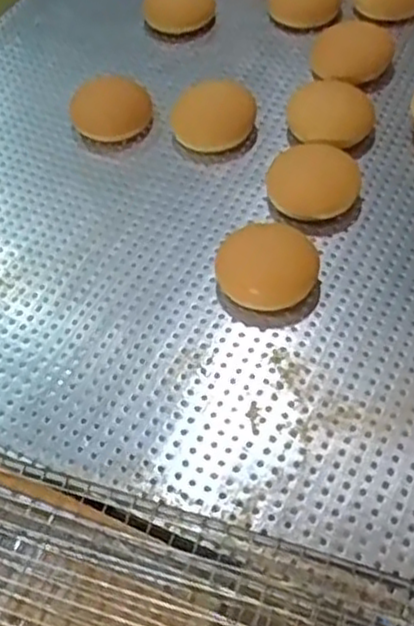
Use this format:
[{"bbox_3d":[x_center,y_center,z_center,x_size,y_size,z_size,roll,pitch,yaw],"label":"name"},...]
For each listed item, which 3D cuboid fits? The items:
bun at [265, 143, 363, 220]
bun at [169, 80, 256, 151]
[{"bbox_3d":[0.116,-0.144,0.820,0.106,0.052,0.089,10,50,14],"label":"bun"},{"bbox_3d":[0.009,-0.244,0.915,0.107,0.053,0.098,-5,48,0],"label":"bun"}]

